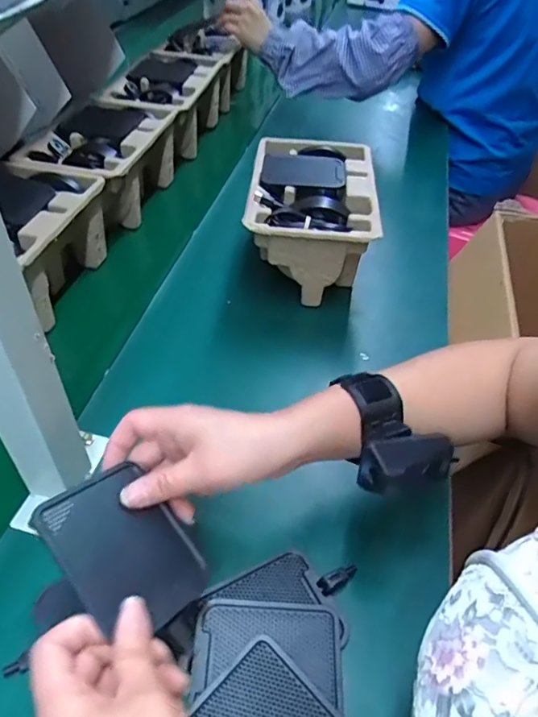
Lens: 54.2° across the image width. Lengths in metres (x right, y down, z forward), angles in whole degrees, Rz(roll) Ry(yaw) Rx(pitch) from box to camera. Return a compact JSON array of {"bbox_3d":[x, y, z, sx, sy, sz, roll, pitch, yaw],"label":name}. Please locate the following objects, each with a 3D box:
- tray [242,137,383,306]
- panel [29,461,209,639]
[{"bbox_3d":[0.047,-0.171,0.646,0.140,0.107,0.211,7,44,0],"label":"tray"},{"bbox_3d":[-0.088,0.116,0.326,0.099,0.006,0.074,50,42,12],"label":"panel"}]

